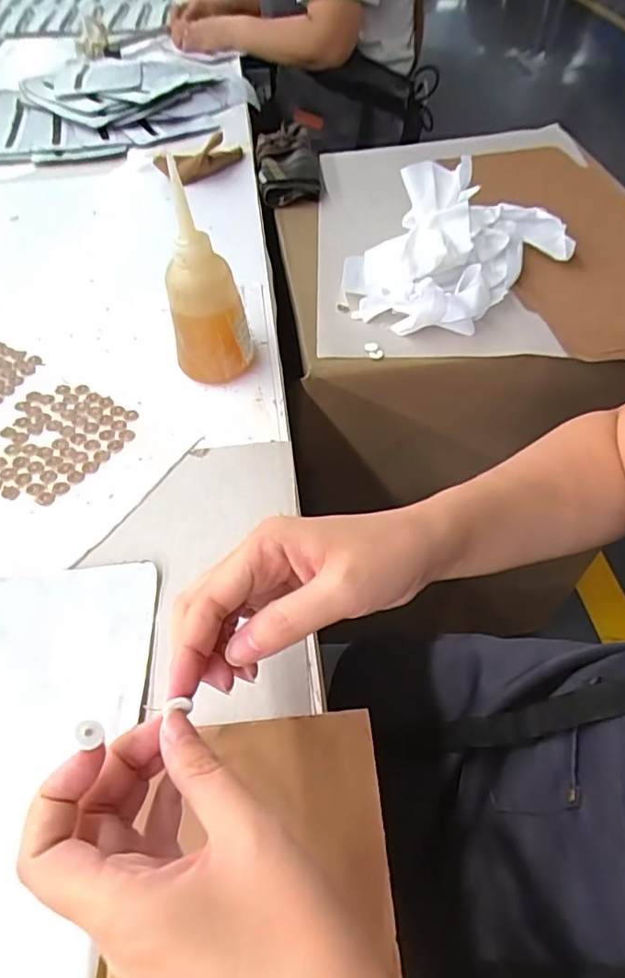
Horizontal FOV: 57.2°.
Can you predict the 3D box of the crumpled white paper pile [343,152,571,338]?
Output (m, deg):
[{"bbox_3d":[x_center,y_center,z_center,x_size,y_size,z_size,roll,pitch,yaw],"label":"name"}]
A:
[{"bbox_3d":[0.145,-0.263,0.598,0.242,0.092,0.166,-37,60,-24],"label":"crumpled white paper pile"}]

